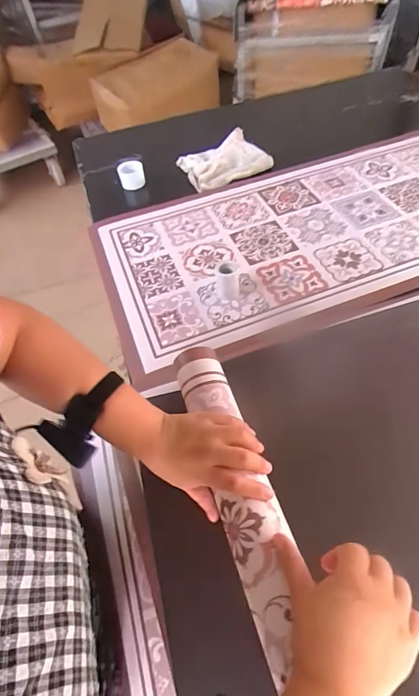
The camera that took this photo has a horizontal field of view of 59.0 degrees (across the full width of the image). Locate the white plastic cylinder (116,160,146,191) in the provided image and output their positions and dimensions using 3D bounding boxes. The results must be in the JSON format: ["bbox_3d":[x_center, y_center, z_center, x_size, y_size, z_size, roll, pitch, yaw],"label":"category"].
[{"bbox_3d":[-0.207,-0.458,0.990,0.068,0.052,0.074,-14,55,-5],"label":"white plastic cylinder"}]

